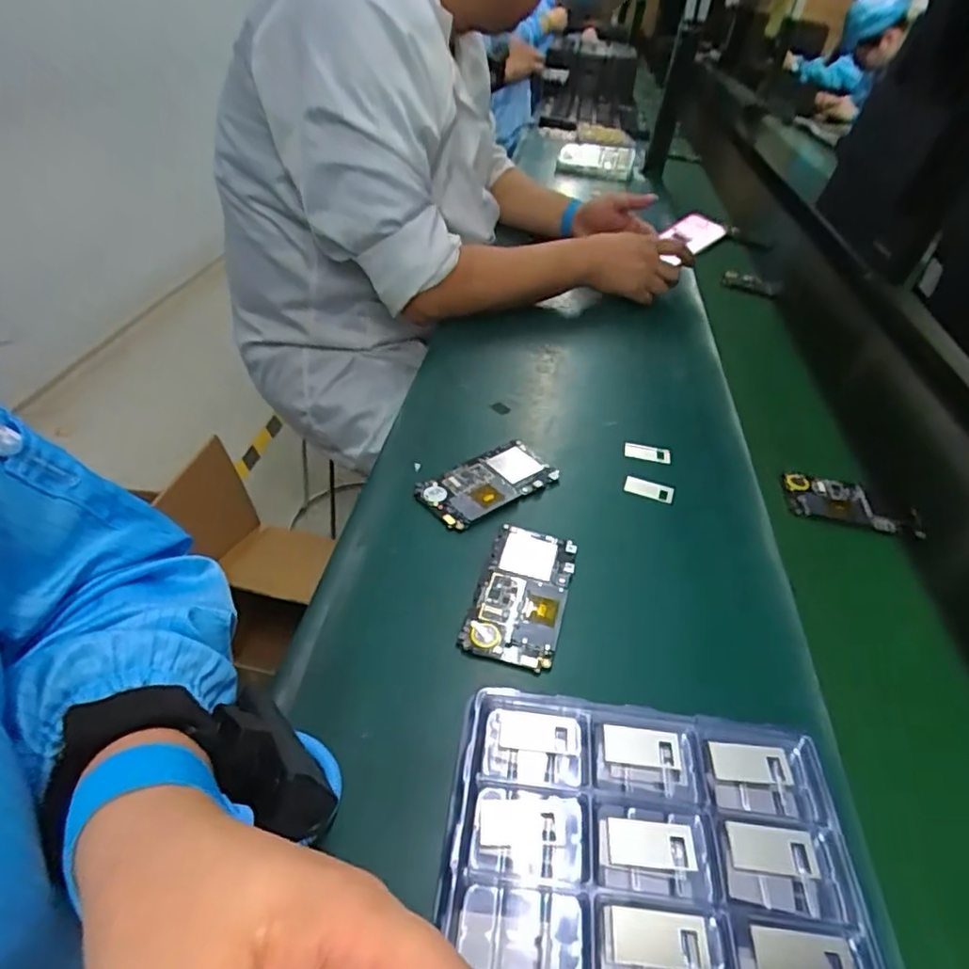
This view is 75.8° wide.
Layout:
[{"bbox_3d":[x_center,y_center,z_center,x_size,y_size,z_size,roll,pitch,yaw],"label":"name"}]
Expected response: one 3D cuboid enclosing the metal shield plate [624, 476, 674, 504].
[{"bbox_3d":[0.151,0.003,0.572,0.043,0.004,0.021,15,42,15],"label":"metal shield plate"}]

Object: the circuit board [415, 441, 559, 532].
[{"bbox_3d":[0.002,-0.003,0.563,0.122,0.012,0.062,-25,47,-28],"label":"circuit board"}]

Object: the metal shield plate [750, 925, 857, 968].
[{"bbox_3d":[0.147,0.219,0.287,0.046,0.006,0.021,6,41,4],"label":"metal shield plate"}]

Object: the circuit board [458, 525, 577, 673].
[{"bbox_3d":[0.029,0.078,0.463,0.063,0.007,0.124,12,41,11],"label":"circuit board"}]

